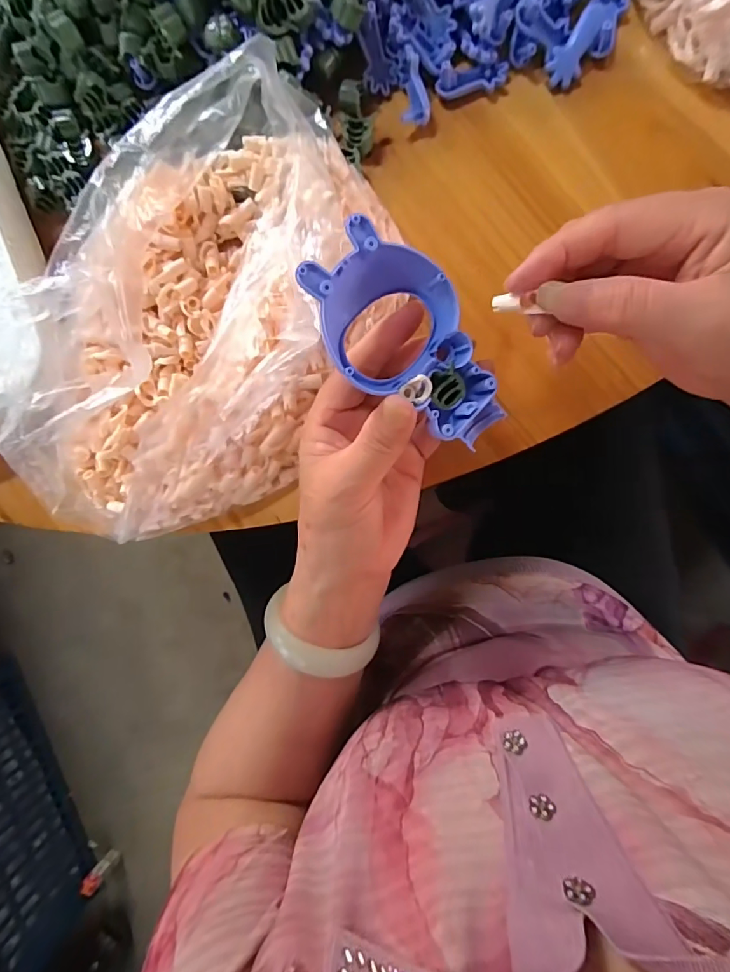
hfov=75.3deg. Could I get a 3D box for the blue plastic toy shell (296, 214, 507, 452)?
[{"bbox_3d":[0.016,-0.059,0.206,0.058,0.026,0.102,-34,106,-16],"label":"blue plastic toy shell"}]

